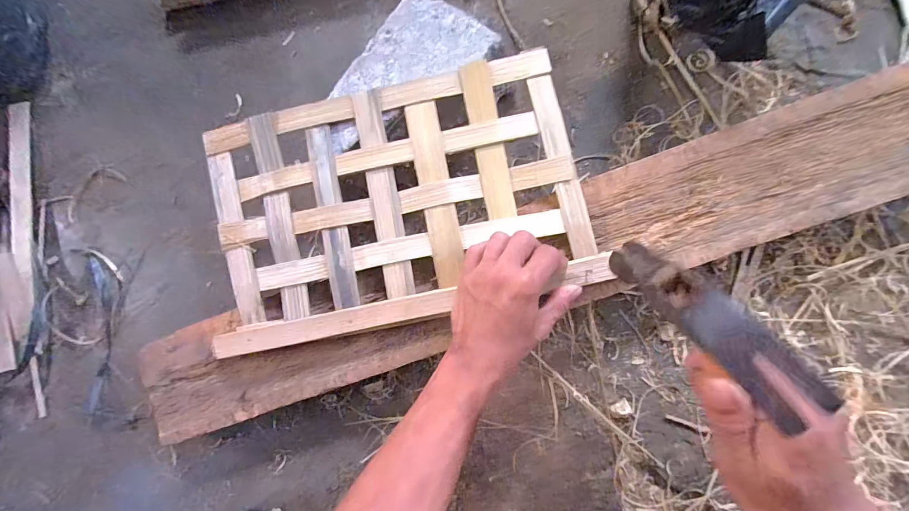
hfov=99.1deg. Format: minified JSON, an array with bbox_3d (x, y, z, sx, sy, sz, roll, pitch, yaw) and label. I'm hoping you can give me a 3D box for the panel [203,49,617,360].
[{"bbox_3d":[-0.058,-0.051,0.375,0.351,0.021,0.226,-12,85,6],"label":"panel"}]

